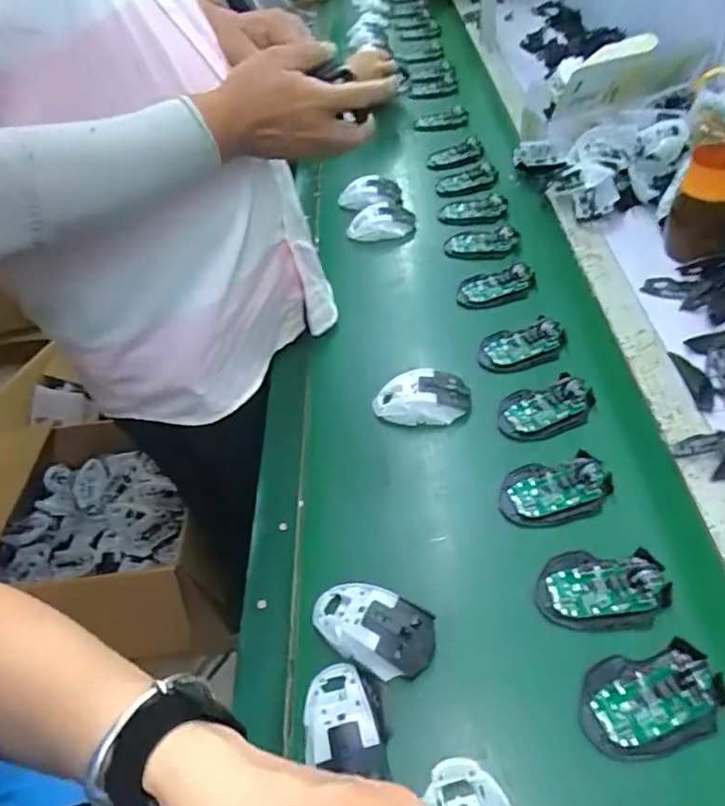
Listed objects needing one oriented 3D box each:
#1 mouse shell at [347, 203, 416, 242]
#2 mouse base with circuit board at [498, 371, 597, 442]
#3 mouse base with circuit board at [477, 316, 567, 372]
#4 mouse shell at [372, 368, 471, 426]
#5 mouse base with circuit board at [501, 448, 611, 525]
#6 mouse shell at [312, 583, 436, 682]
[{"bbox_3d":[0.031,-0.313,1.025,0.117,0.033,0.060,-7,48,-4],"label":"mouse shell"},{"bbox_3d":[0.215,0.005,0.691,0.111,0.024,0.072,-8,48,-6],"label":"mouse base with circuit board"},{"bbox_3d":[0.207,-0.074,0.769,0.111,0.030,0.067,-6,48,-4],"label":"mouse base with circuit board"},{"bbox_3d":[0.073,-0.006,0.725,0.118,0.046,0.067,6,49,7],"label":"mouse shell"},{"bbox_3d":[0.200,0.089,0.616,0.111,0.027,0.072,-5,48,-3],"label":"mouse base with circuit board"},{"bbox_3d":[0.007,0.204,0.535,0.116,0.037,0.073,21,52,19],"label":"mouse shell"}]

